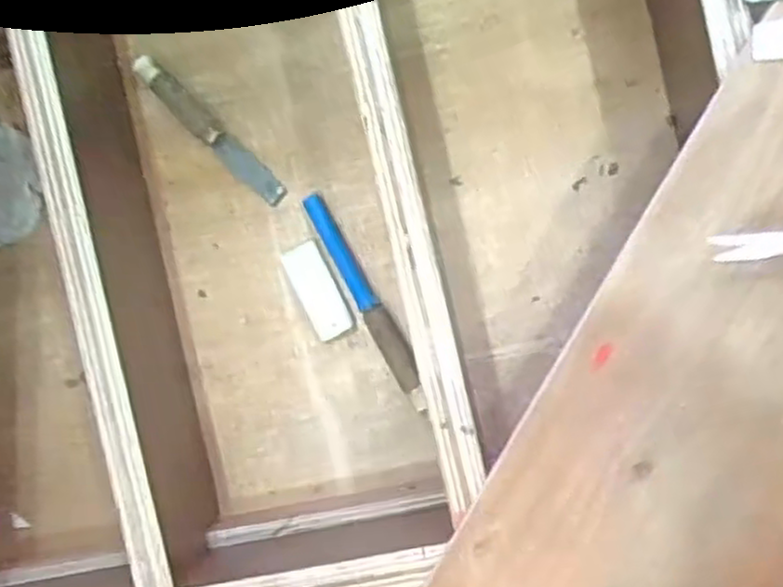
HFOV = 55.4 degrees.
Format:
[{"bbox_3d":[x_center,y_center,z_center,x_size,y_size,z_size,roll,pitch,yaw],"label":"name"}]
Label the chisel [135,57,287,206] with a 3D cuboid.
[{"bbox_3d":[-0.190,-0.171,0.785,0.199,0.025,0.026,45,96,2],"label":"chisel"}]

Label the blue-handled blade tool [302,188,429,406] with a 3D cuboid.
[{"bbox_3d":[-0.024,0.006,0.788,0.028,0.017,0.250,-29,90,6],"label":"blue-handled blade tool"}]

